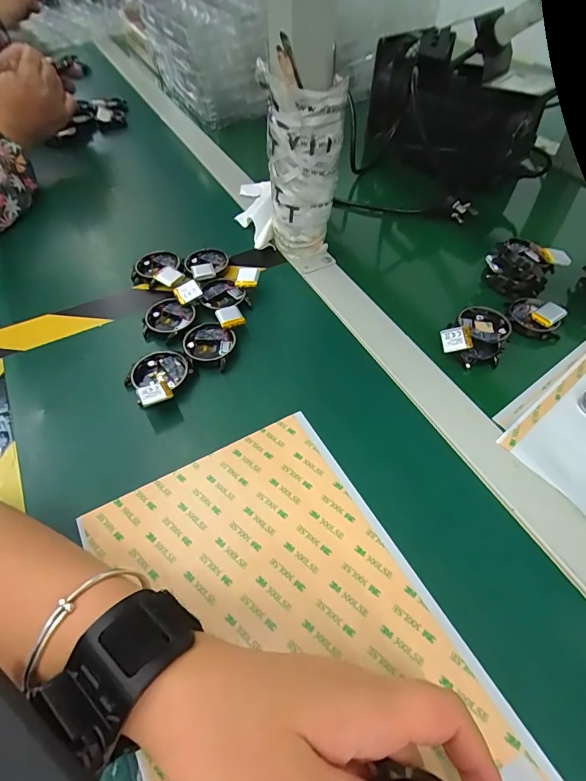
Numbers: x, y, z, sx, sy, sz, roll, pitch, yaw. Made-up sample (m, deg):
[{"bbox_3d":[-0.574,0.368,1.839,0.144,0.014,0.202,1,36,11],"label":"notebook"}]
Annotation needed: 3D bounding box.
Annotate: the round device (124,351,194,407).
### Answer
[{"bbox_3d":[-0.105,-0.012,0.327,0.051,0.015,0.053,0,53,0],"label":"round device"}]

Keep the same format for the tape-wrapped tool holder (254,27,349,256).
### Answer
[{"bbox_3d":[0.005,-0.202,0.379,0.052,0.164,0.060,-32,59,-22],"label":"tape-wrapped tool holder"}]

